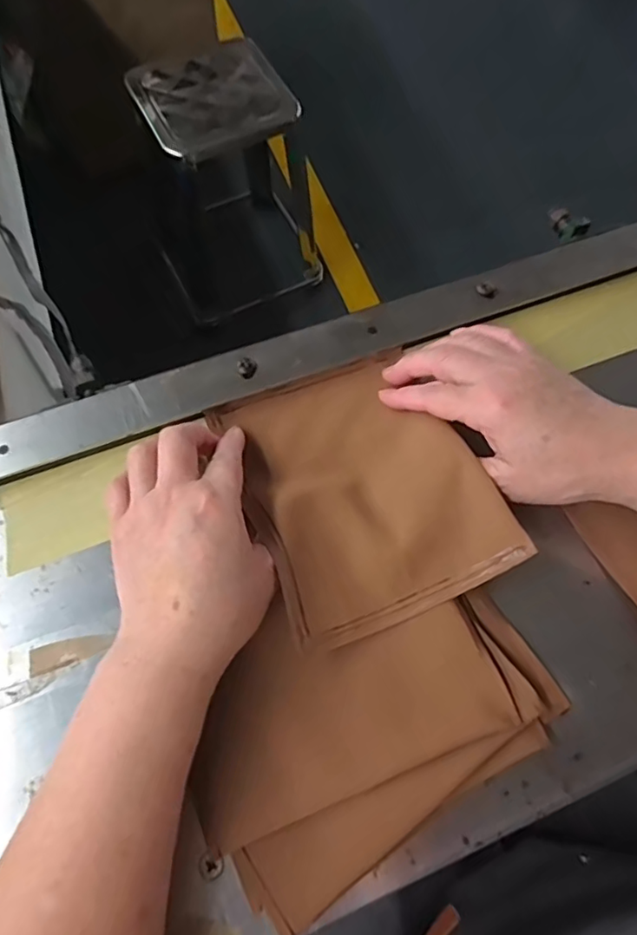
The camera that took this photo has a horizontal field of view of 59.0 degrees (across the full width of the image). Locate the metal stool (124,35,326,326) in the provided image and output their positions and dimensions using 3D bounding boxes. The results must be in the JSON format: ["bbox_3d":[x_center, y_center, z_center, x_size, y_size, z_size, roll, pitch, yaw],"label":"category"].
[{"bbox_3d":[-0.213,-0.642,1.308,0.353,0.465,0.367,-28,70,-12],"label":"metal stool"}]

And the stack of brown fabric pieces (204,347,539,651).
[{"bbox_3d":[0.023,0.008,0.340,0.131,0.039,0.167,-20,68,-9],"label":"stack of brown fabric pieces"}]

